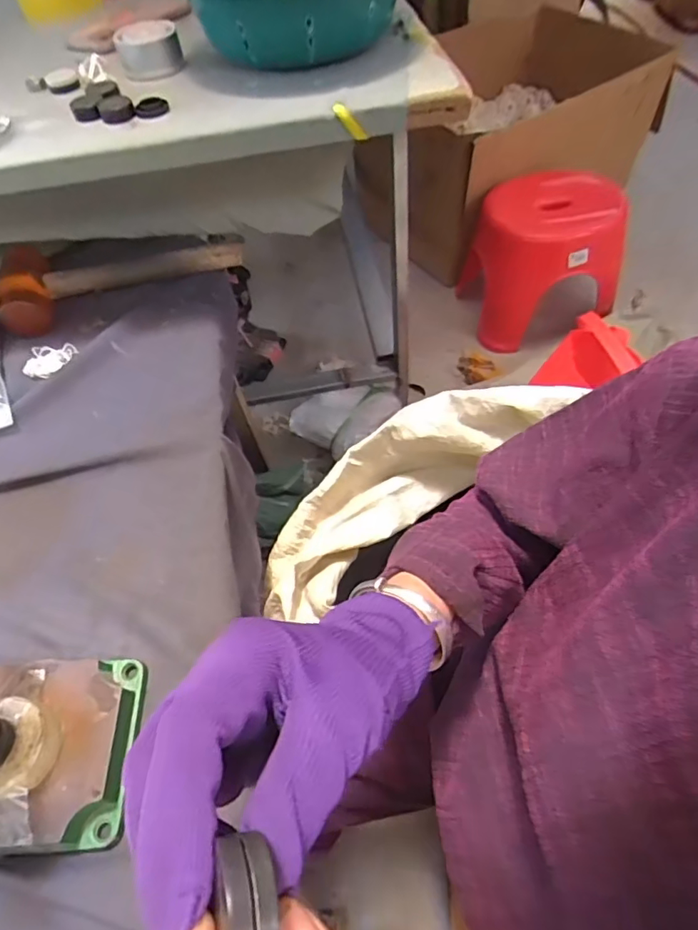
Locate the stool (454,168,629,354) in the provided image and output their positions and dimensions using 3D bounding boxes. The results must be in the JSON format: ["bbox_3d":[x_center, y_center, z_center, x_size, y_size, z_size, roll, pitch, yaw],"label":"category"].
[{"bbox_3d":[0.433,-0.464,1.200,0.295,0.303,0.239,-9,55,-1],"label":"stool"}]

